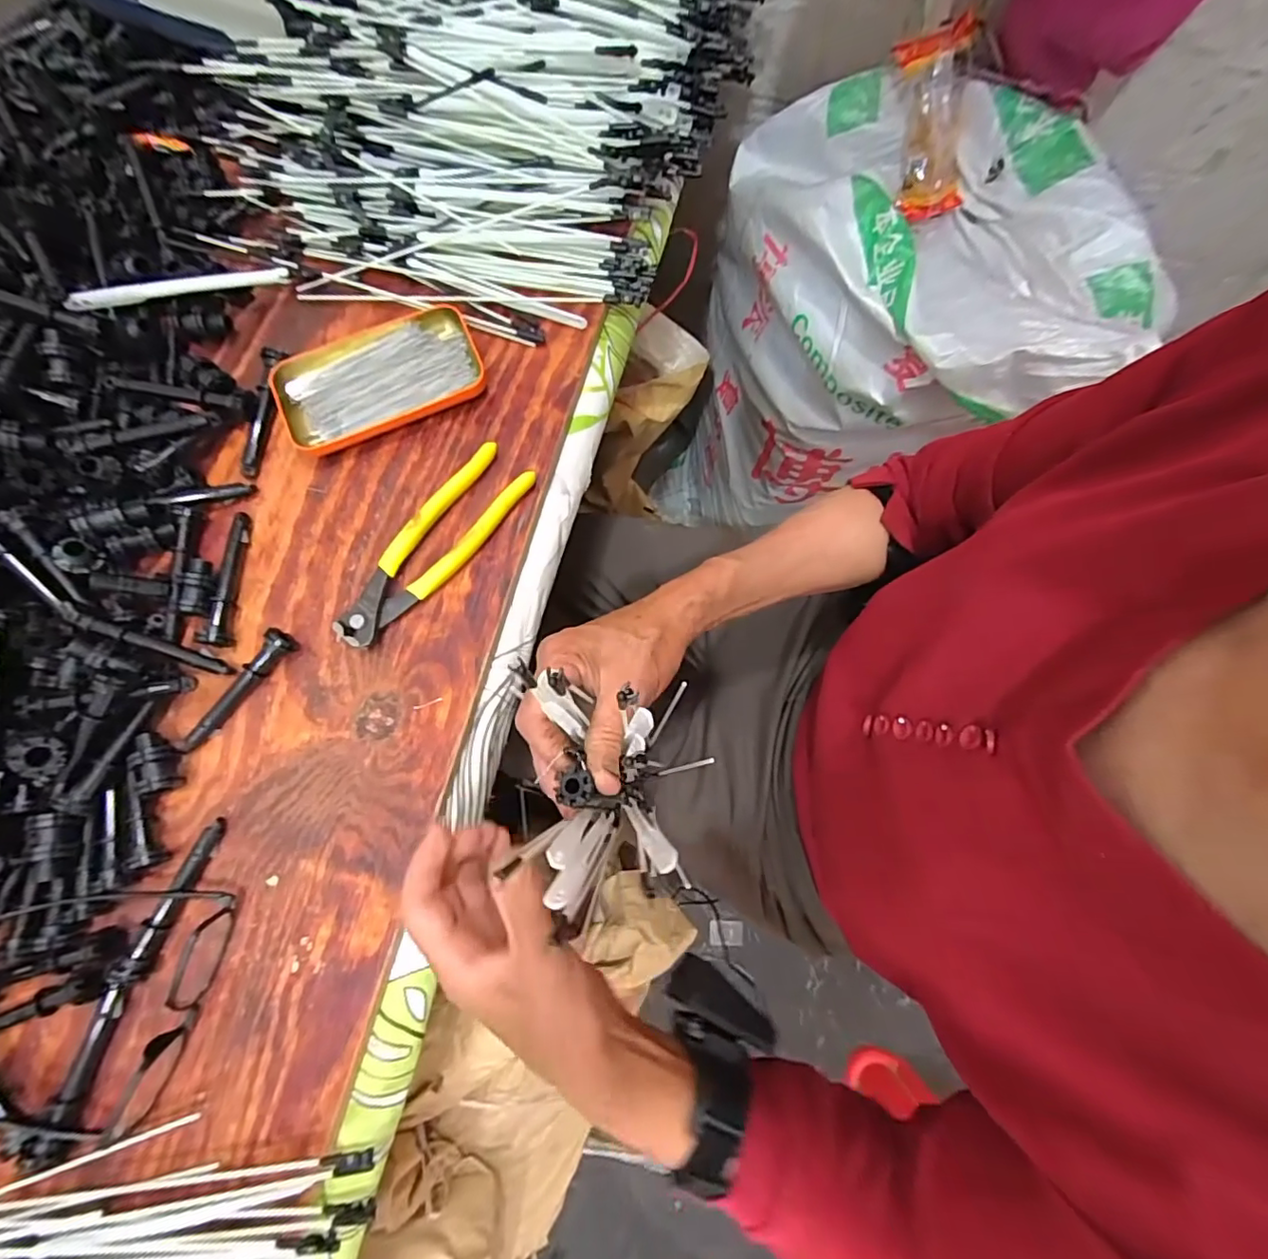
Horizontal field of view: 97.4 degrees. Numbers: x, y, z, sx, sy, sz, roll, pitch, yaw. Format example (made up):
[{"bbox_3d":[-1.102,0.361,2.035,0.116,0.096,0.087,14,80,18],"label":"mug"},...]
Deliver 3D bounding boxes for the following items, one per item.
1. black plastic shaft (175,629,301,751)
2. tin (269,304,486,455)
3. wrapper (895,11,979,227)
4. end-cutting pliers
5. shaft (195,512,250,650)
[{"bbox_3d":[-0.258,0.040,0.358,0.014,0.017,0.096,41,82,9],"label":"black plastic shaft"},{"bbox_3d":[-0.184,-0.180,0.405,0.143,0.017,0.080,-22,79,-4],"label":"tin"},{"bbox_3d":[0.281,-0.469,0.520,0.071,0.032,0.140,-15,121,-2],"label":"wrapper"},{"bbox_3d":[-0.139,-0.057,0.382,0.048,0.016,0.163,40,82,9],"label":"end-cutting pliers"},{"bbox_3d":[-0.278,-0.035,0.379,0.020,0.014,0.093,0,78,1],"label":"shaft"}]

